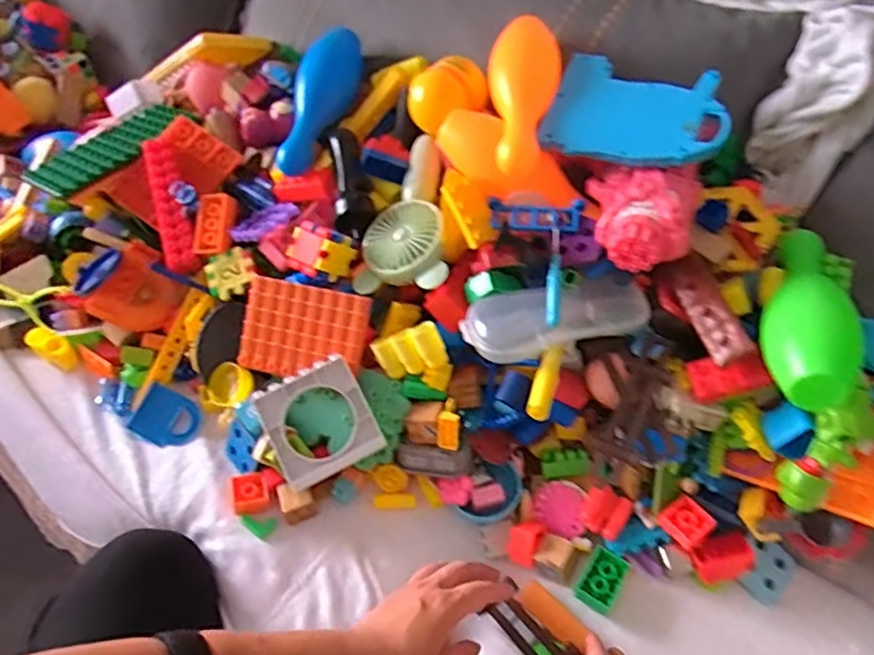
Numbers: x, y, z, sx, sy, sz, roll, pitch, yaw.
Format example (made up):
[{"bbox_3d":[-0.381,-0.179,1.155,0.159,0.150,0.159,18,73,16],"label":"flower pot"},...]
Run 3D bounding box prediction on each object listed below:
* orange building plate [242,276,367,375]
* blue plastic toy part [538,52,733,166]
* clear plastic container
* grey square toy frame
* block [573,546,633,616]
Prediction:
[{"bbox_3d":[-0.132,0.004,0.619,0.123,0.011,0.090,12,94,12],"label":"orange building plate"},{"bbox_3d":[0.175,-0.190,0.552,0.154,0.015,0.118,18,68,24],"label":"blue plastic toy part"},{"bbox_3d":[0.104,-0.011,0.554,0.160,0.034,0.058,-7,54,-6],"label":"clear plastic container"},{"bbox_3d":[-0.110,0.087,0.581,0.096,0.014,0.098,-27,83,-7],"label":"grey square toy frame"},{"bbox_3d":[0.148,0.226,0.562,0.034,0.015,0.051,30,59,20],"label":"block"}]

